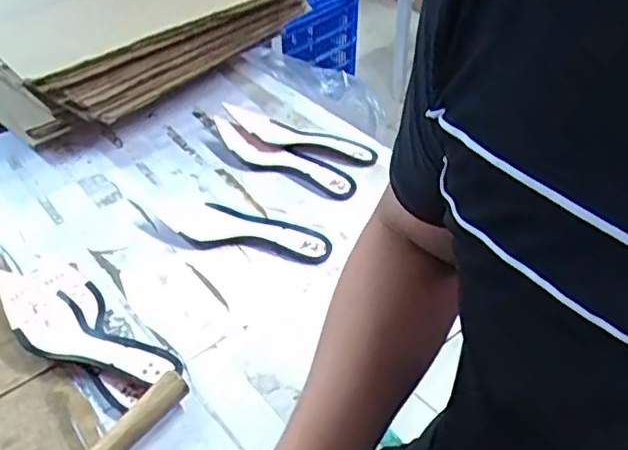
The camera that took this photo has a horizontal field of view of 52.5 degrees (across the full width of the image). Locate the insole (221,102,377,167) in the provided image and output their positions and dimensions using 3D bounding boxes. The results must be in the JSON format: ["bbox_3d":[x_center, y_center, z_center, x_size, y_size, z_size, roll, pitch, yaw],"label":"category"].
[{"bbox_3d":[-0.027,-0.138,1.001,0.251,0.037,0.095,17,45,19],"label":"insole"}]

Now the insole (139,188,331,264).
[{"bbox_3d":[-0.121,0.003,0.854,0.282,0.027,0.076,16,44,18],"label":"insole"}]

